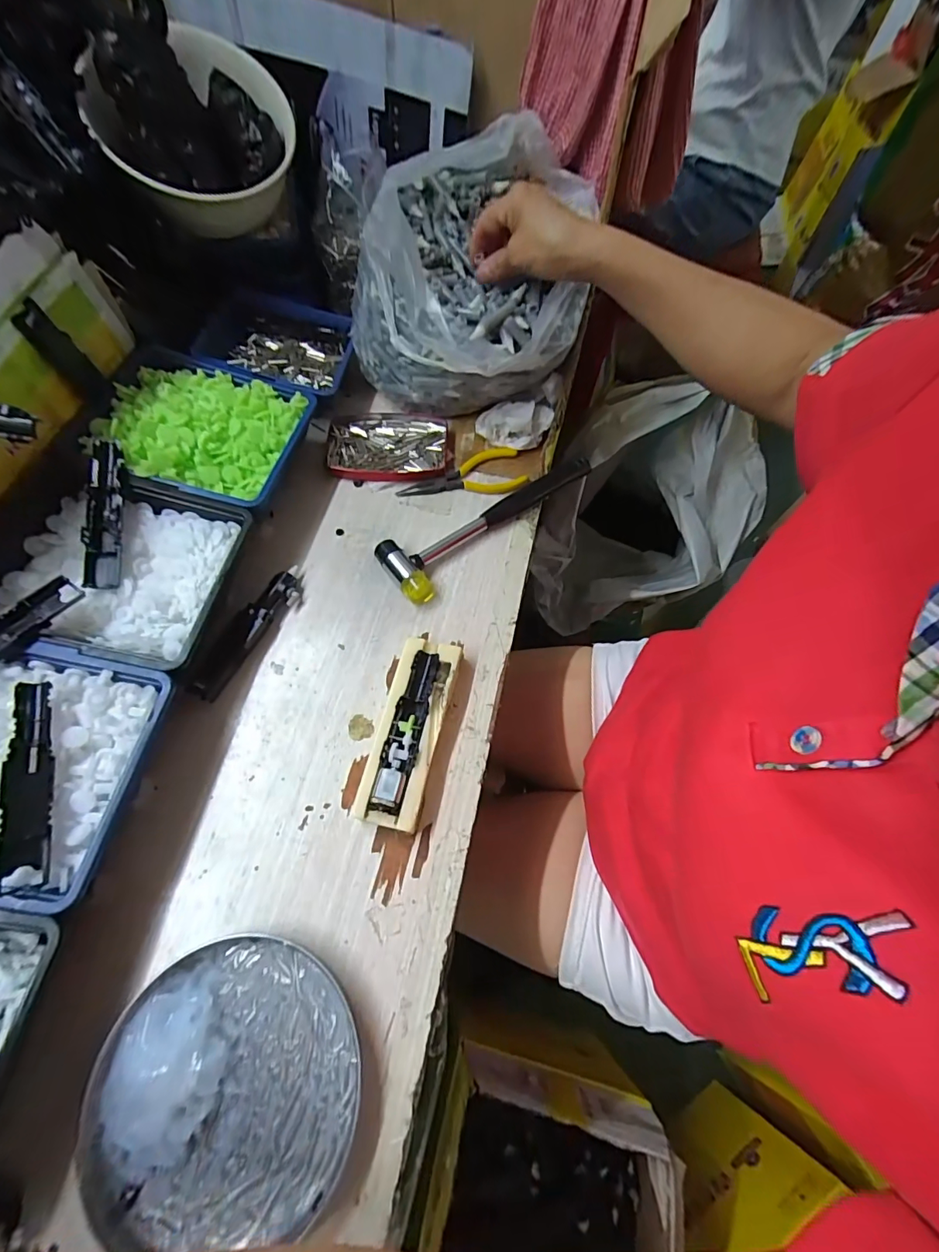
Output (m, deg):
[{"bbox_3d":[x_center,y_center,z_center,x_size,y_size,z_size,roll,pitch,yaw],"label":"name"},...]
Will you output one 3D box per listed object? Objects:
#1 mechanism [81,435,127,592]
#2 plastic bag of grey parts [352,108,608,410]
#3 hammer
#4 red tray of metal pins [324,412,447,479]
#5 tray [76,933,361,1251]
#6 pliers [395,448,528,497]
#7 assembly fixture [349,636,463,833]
[{"bbox_3d":[-0.287,-0.089,0.370,0.031,0.022,0.121,-4,80,-3],"label":"mechanism"},{"bbox_3d":[-0.001,-0.327,0.456,0.211,0.162,0.203,13,64,6],"label":"plastic bag of grey parts"},{"bbox_3d":[0.022,-0.110,0.451,0.233,0.023,0.061,-37,70,-17],"label":"hammer"},{"bbox_3d":[-0.084,-0.184,0.491,0.120,0.016,0.089,3,64,1],"label":"red tray of metal pins"},{"bbox_3d":[-0.137,0.257,0.269,0.138,0.020,0.131,0,64,-1],"label":"tray"},{"bbox_3d":[-0.009,-0.152,0.476,0.125,0.007,0.050,-9,64,-5],"label":"pliers"},{"bbox_3d":[-0.044,0.075,0.355,0.046,0.031,0.138,12,64,5],"label":"assembly fixture"}]

